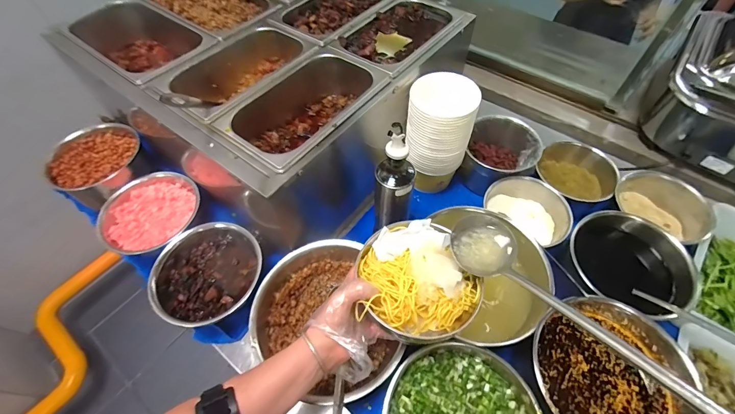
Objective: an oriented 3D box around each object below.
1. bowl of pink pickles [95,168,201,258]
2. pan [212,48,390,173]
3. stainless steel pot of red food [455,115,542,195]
[{"bbox_3d":[-0.404,0.014,0.624,0.164,0.052,0.165,0,57,0],"label":"bowl of pink pickles"},{"bbox_3d":[-0.093,-0.153,0.559,0.153,0.090,0.264,32,63,19],"label":"pan"},{"bbox_3d":[0.276,-0.103,0.696,0.133,0.102,0.131,0,57,0],"label":"stainless steel pot of red food"}]

